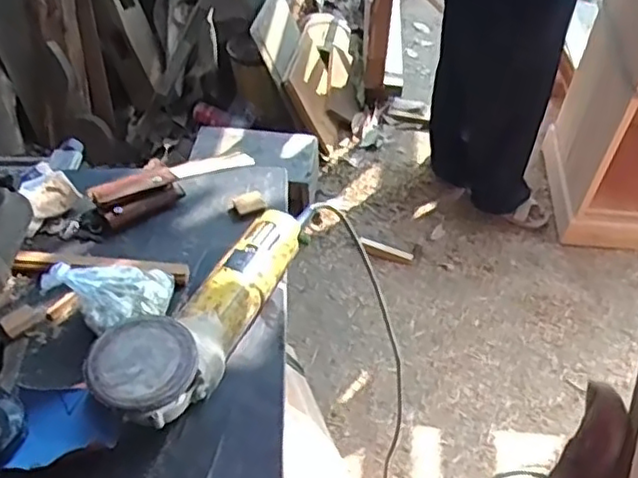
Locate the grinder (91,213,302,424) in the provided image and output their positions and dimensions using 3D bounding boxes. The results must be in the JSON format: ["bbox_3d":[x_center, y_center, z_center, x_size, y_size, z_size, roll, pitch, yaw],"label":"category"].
[{"bbox_3d":[-0.108,0.062,0.650,0.084,0.083,0.296,18,48,16],"label":"grinder"}]

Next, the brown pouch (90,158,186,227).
[{"bbox_3d":[-0.226,-0.060,0.812,0.097,0.028,0.067,-30,53,-27],"label":"brown pouch"}]

